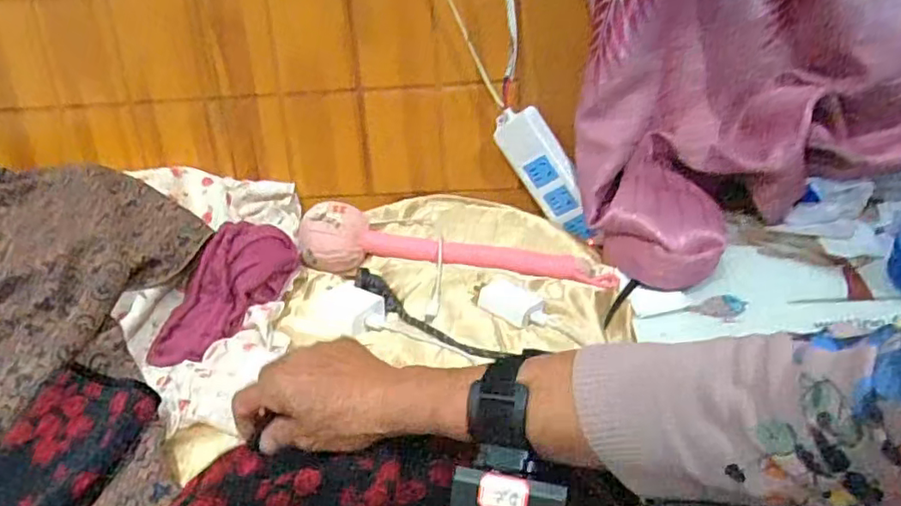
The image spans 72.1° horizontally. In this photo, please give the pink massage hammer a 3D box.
[{"bbox_3d":[0.006,-0.014,0.675,0.335,0.074,0.069,0,30,9],"label":"pink massage hammer"}]

